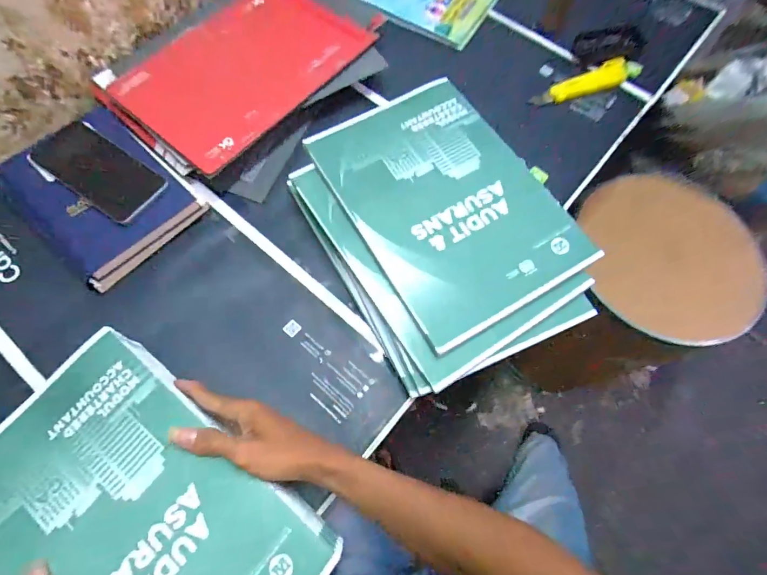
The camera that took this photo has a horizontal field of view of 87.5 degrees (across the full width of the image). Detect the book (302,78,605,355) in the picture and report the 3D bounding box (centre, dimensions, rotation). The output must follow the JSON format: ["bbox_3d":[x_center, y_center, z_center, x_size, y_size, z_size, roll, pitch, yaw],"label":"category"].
[{"bbox_3d":[0.071,-0.109,0.477,0.216,0.018,0.315,-28,71,-12],"label":"book"}]

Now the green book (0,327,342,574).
[{"bbox_3d":[-0.221,0.209,0.339,0.306,0.016,0.216,38,72,14],"label":"green book"}]

